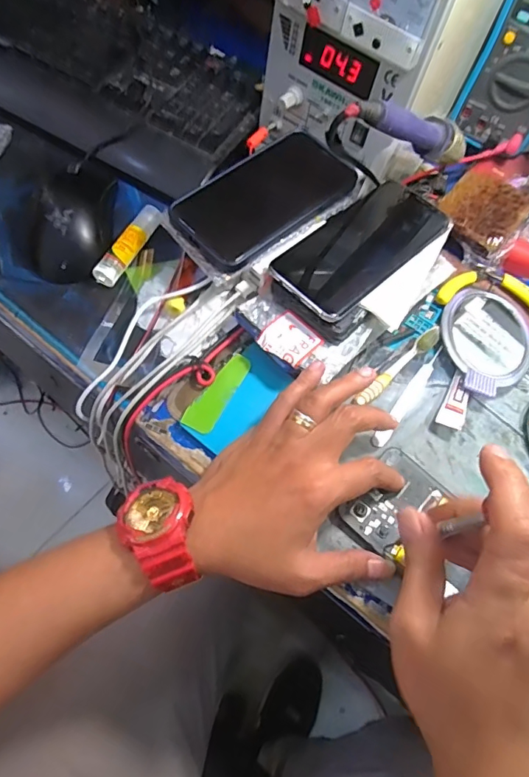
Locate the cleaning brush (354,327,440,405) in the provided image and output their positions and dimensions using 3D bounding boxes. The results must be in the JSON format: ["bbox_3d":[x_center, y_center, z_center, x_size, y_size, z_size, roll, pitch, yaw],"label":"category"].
[{"bbox_3d":[0.112,-0.019,0.401,0.098,0.011,0.013,-38,75,-21],"label":"cleaning brush"}]

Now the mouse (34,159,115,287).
[{"bbox_3d":[-0.167,-0.149,0.423,0.057,0.031,0.111,7,65,-4],"label":"mouse"}]

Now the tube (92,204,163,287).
[{"bbox_3d":[-0.120,-0.129,0.430,0.020,0.014,0.085,27,65,6],"label":"tube"}]

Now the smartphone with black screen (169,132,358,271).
[{"bbox_3d":[0.003,-0.163,0.415,0.155,0.013,0.080,-40,76,-16],"label":"smartphone with black screen"}]

